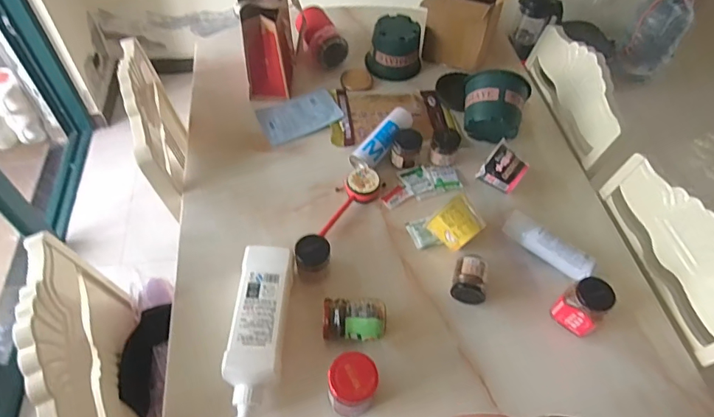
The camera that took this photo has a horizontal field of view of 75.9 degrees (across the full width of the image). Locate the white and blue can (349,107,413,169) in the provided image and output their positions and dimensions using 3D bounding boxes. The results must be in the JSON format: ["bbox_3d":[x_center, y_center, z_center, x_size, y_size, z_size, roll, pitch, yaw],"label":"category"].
[{"bbox_3d":[0.055,-0.147,0.953,0.056,0.049,0.167,32,58,18],"label":"white and blue can"}]

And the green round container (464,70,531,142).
[{"bbox_3d":[0.283,-0.213,0.962,0.126,0.105,0.130,2,53,-3],"label":"green round container"}]

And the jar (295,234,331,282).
[{"bbox_3d":[-0.074,0.085,0.775,0.056,0.072,0.052,2,53,-3],"label":"jar"}]

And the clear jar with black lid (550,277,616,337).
[{"bbox_3d":[0.367,0.158,0.742,0.058,0.085,0.066,-32,62,-25],"label":"clear jar with black lid"}]

